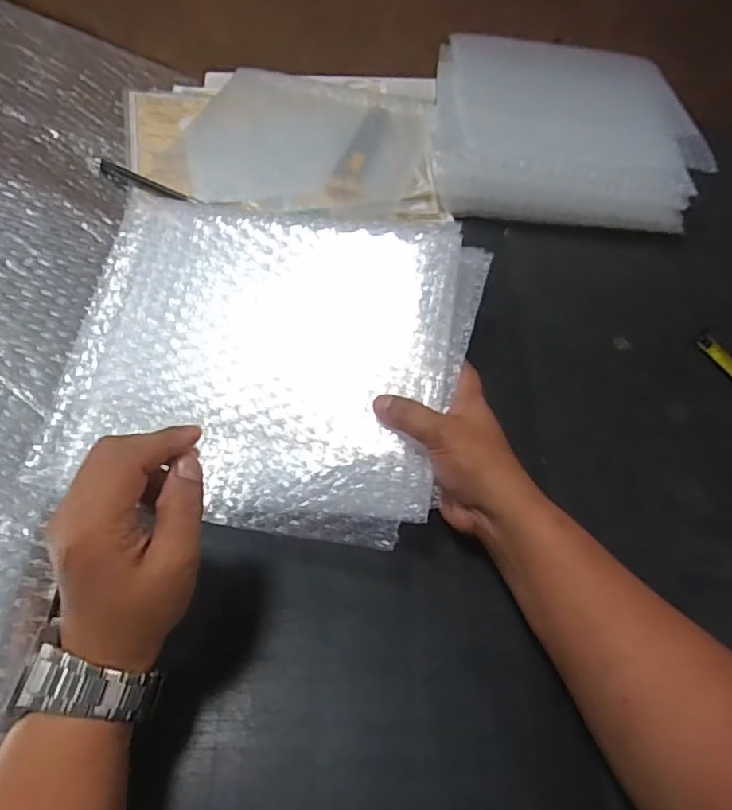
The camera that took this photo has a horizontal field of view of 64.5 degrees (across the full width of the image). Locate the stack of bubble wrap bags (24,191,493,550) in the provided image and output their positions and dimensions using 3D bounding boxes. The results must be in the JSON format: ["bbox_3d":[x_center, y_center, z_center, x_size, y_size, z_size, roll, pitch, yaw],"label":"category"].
[{"bbox_3d":[-0.068,-0.035,0.417,0.270,0.043,0.237,10,71,7],"label":"stack of bubble wrap bags"}]

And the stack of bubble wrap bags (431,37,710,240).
[{"bbox_3d":[0.207,-0.292,0.616,0.269,0.093,0.198,8,54,2],"label":"stack of bubble wrap bags"}]

